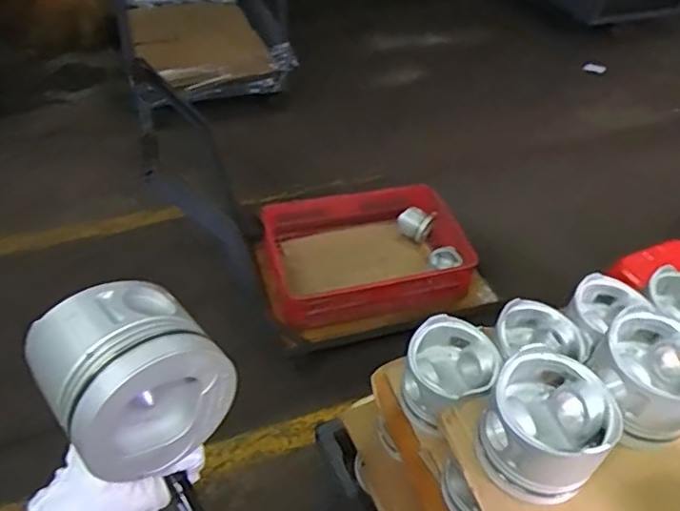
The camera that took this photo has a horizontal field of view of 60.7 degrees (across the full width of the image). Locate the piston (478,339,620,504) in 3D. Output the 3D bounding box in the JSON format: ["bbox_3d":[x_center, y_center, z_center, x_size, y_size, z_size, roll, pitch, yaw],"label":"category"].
[{"bbox_3d":[0.183,0.154,0.523,0.100,0.101,0.105,2,44,-2],"label":"piston"}]

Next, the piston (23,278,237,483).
[{"bbox_3d":[-0.140,0.076,0.387,0.097,0.090,0.094,-30,53,-30],"label":"piston"}]

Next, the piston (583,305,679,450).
[{"bbox_3d":[0.297,0.126,0.570,0.101,0.097,0.104,-5,45,-9],"label":"piston"}]

